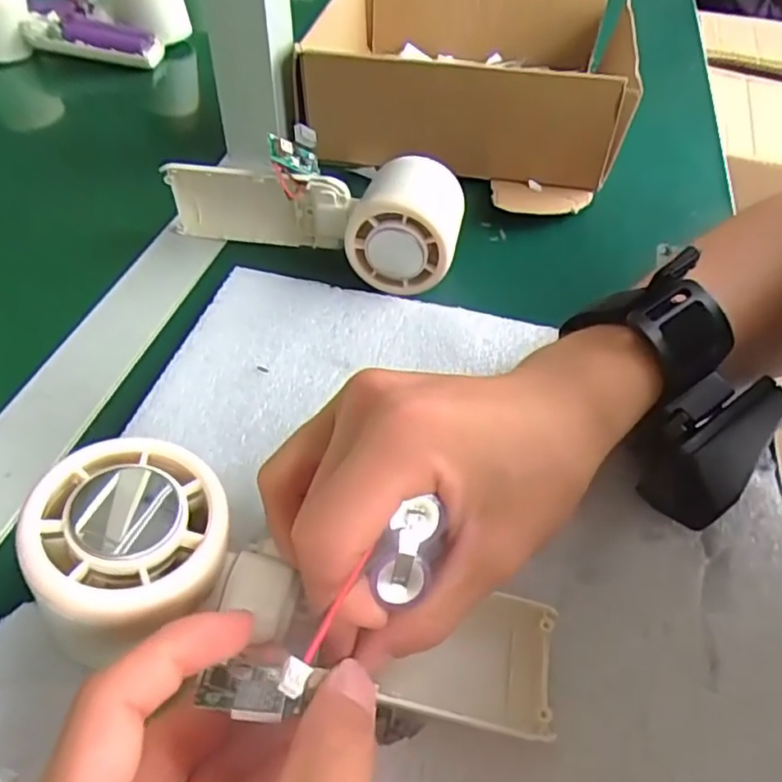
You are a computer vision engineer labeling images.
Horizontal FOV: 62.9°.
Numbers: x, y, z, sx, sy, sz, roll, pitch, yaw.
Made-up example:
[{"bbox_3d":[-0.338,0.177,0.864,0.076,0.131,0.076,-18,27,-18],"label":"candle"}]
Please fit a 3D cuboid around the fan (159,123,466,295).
[{"bbox_3d":[-0.044,-0.103,0.348,0.165,0.049,0.056,10,48,6],"label":"fan"}]

